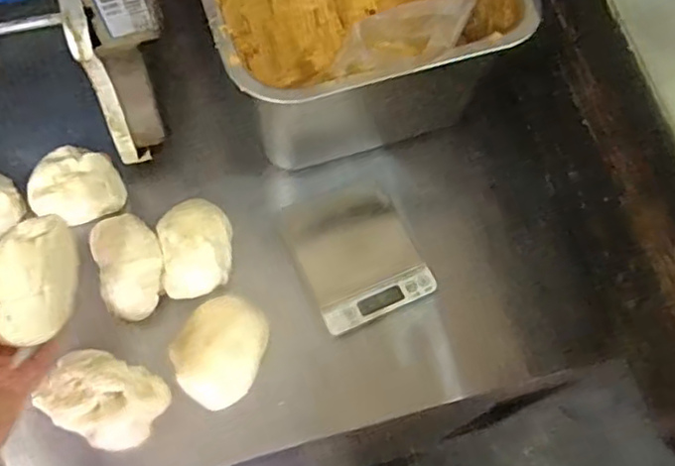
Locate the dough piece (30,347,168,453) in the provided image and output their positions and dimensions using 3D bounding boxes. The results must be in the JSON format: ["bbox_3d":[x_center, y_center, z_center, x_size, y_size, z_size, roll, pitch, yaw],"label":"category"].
[{"bbox_3d":[-0.181,0.126,0.499,0.084,0.033,0.062,25,66,8],"label":"dough piece"}]

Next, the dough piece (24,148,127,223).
[{"bbox_3d":[-0.235,-0.044,0.579,0.078,0.037,0.071,1,65,-3],"label":"dough piece"}]

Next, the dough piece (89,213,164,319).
[{"bbox_3d":[-0.178,0.025,0.551,0.054,0.035,0.094,-22,68,-13],"label":"dough piece"}]

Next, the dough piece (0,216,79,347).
[{"bbox_3d":[-0.215,0.032,0.449,0.046,0.049,0.090,4,65,-1],"label":"dough piece"}]

